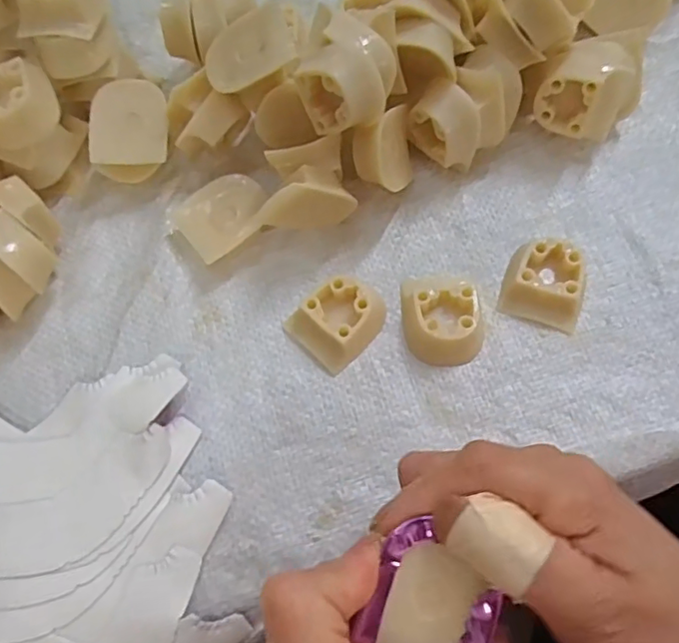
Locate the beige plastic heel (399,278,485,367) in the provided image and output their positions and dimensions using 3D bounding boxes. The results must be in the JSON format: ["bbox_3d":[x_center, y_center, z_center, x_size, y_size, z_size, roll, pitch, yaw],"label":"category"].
[{"bbox_3d":[0.052,-0.002,0.279,0.039,0.017,0.046,-3,70,1],"label":"beige plastic heel"}]

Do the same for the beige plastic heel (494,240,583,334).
[{"bbox_3d":[0.102,-0.019,0.283,0.038,0.018,0.037,17,72,9],"label":"beige plastic heel"}]

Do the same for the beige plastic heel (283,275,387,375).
[{"bbox_3d":[0.002,-0.001,0.282,0.048,0.017,0.037,-36,72,-10],"label":"beige plastic heel"}]

